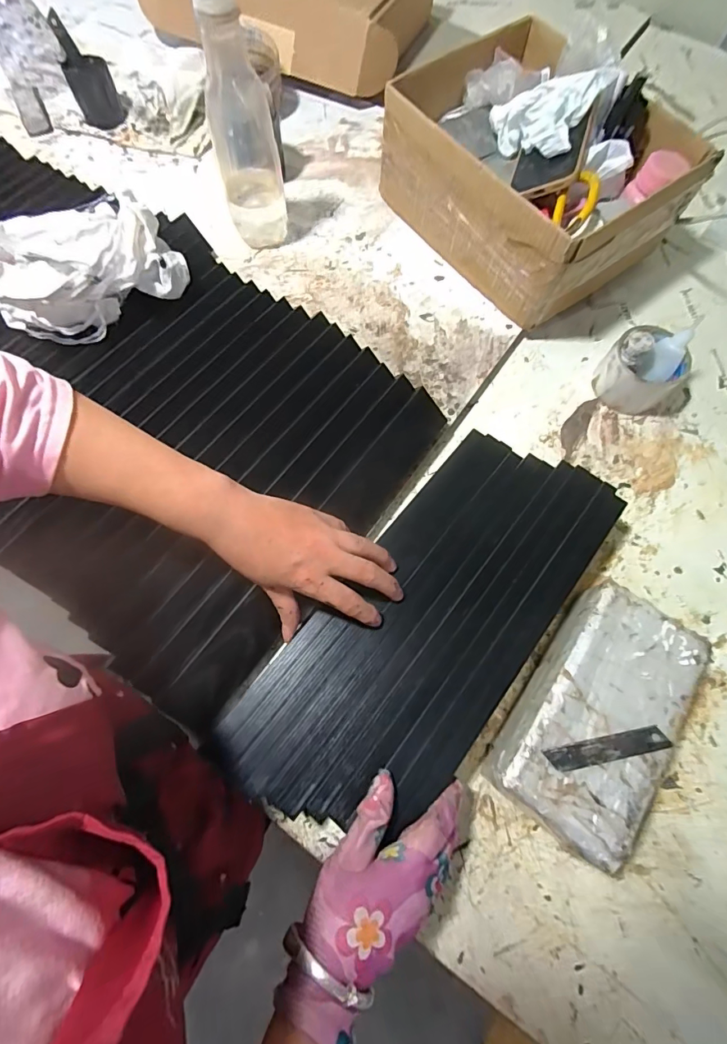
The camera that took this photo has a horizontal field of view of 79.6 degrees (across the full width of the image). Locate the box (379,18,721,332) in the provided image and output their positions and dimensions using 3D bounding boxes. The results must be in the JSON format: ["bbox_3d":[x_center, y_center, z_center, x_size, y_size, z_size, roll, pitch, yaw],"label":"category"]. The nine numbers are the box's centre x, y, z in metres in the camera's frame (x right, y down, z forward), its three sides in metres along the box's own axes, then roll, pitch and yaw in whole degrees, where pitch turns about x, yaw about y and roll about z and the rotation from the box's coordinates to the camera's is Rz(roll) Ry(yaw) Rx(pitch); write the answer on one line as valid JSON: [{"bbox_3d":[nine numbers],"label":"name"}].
[{"bbox_3d":[0.210,-0.448,0.551,0.266,0.145,0.332,-35,75,-13],"label":"box"}]

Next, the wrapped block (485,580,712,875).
[{"bbox_3d":[0.198,0.163,0.382,0.105,0.067,0.200,34,74,11],"label":"wrapped block"}]

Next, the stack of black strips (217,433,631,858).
[{"bbox_3d":[0.069,0.081,0.393,0.176,0.011,0.404,43,73,12],"label":"stack of black strips"}]

